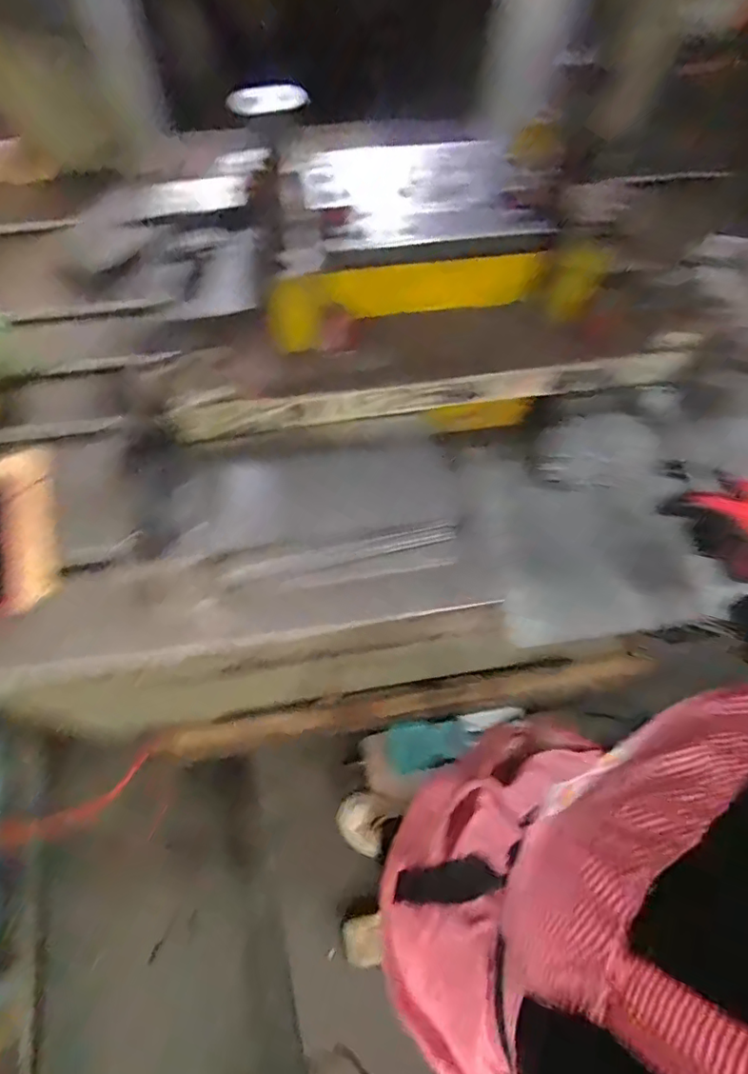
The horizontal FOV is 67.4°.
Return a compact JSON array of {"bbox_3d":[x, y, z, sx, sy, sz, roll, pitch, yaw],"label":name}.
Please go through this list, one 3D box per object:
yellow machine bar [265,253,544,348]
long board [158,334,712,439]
[{"bbox_3d":[0.035,-0.262,0.596,0.296,0.067,0.045,-14,65,-8],"label":"yellow machine bar"},{"bbox_3d":[0.078,-0.165,0.620,0.578,0.060,0.029,-11,65,-7],"label":"long board"}]

